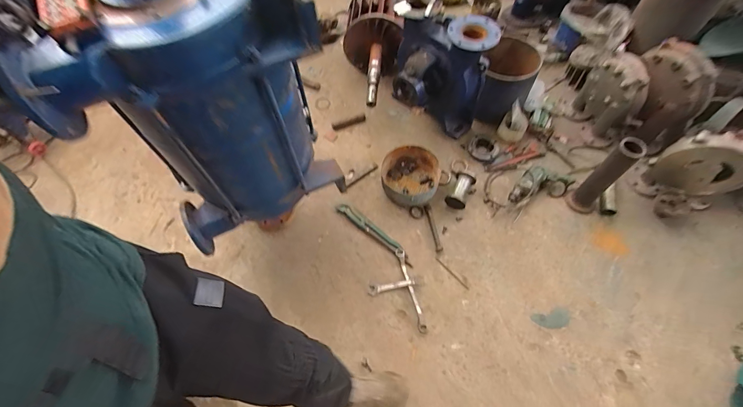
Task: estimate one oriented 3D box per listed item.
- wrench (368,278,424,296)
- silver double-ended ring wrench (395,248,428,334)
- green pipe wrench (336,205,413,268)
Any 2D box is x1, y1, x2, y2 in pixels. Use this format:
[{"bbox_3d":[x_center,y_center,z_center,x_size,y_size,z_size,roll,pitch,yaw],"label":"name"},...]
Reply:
[{"bbox_3d":[0.093,0.314,1.344,0.208,0.017,0.037,-10,60,-3],"label":"wrench"},{"bbox_3d":[0.151,0.326,1.334,0.033,0.026,0.322,-13,61,-5],"label":"silver double-ended ring wrench"},{"bbox_3d":[0.016,0.121,1.443,0.384,0.035,0.052,35,67,20],"label":"green pipe wrench"}]

